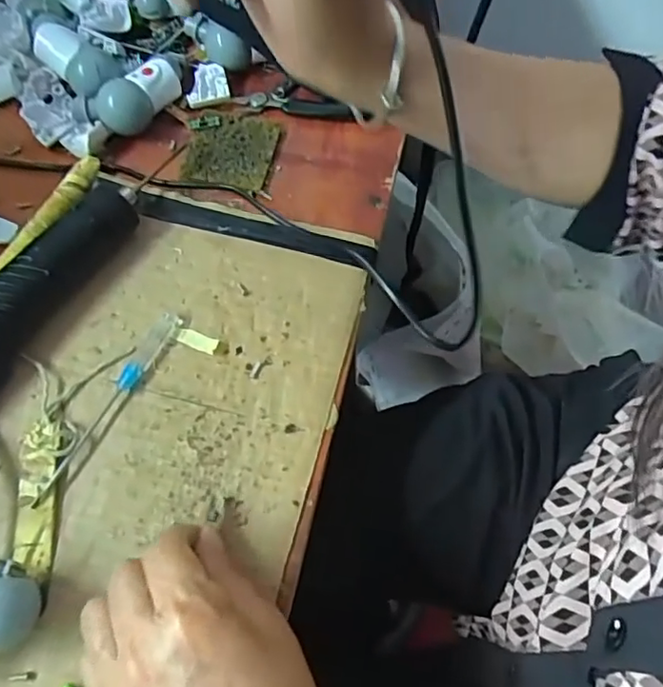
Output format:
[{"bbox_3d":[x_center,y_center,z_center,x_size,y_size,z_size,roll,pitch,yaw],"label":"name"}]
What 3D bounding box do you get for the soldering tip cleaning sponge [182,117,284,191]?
[{"bbox_3d":[-0.069,-0.134,0.409,0.060,0.005,0.060,8,66,4],"label":"soldering tip cleaning sponge"}]

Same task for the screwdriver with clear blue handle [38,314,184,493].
[{"bbox_3d":[-0.123,0.029,0.329,0.011,0.009,0.118,30,62,8],"label":"screwdriver with clear blue handle"}]

